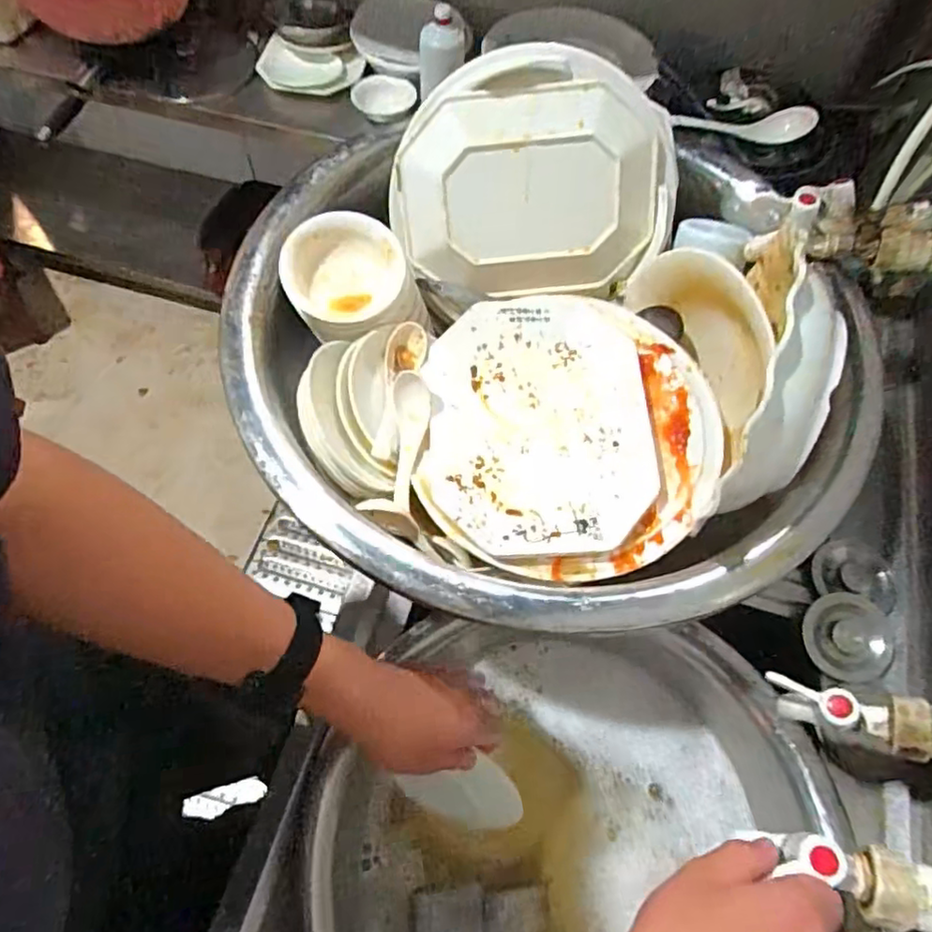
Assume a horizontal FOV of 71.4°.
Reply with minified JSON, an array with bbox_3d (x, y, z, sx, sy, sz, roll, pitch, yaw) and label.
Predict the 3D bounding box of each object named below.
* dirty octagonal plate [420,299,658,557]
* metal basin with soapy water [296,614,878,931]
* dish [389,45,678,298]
[{"bbox_3d":[0.066,-0.045,0.598,0.200,0.022,0.261,2,62,-1],"label":"dirty octagonal plate"},{"bbox_3d":[0.101,0.357,0.577,0.460,0.112,0.418,2,62,-1],"label":"metal basin with soapy water"},{"bbox_3d":[0.071,-0.282,0.647,0.277,0.219,0.037,1,29,0],"label":"dish"}]

